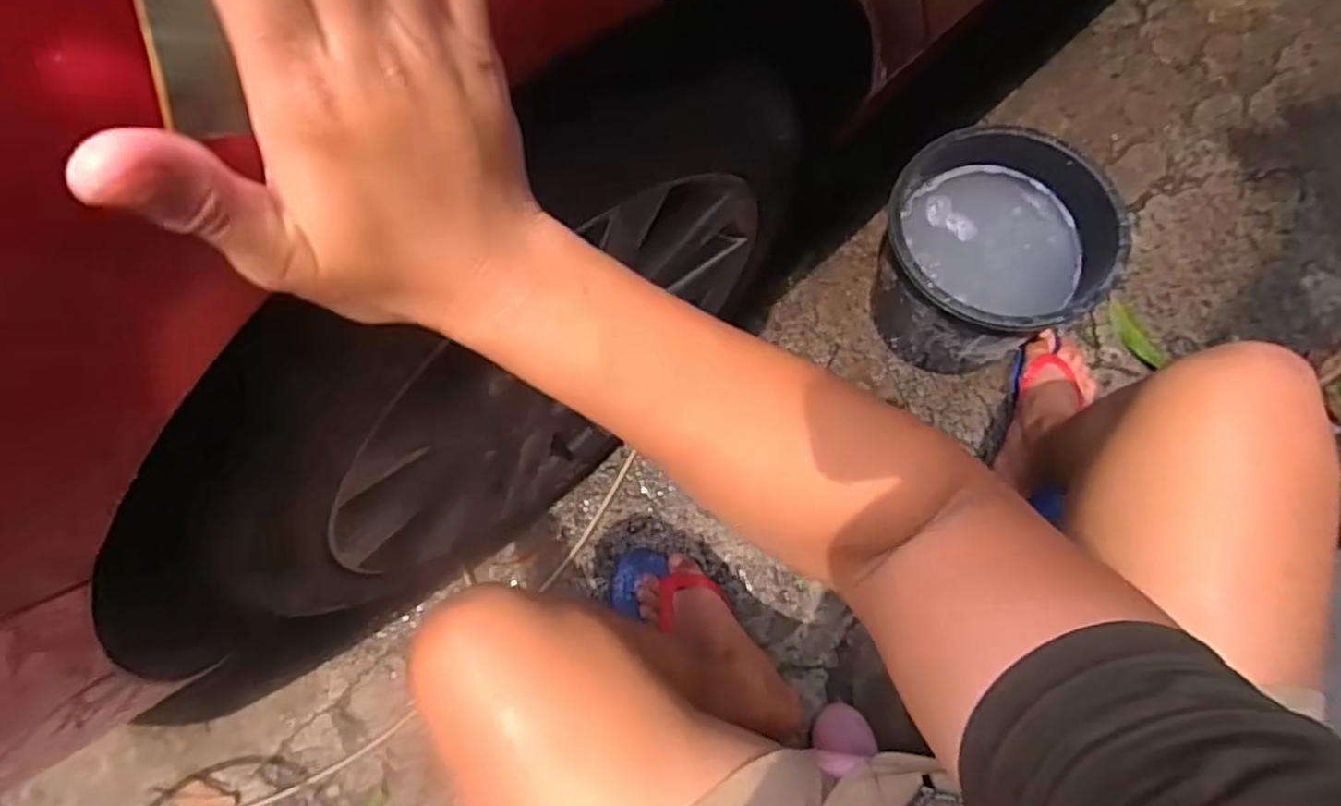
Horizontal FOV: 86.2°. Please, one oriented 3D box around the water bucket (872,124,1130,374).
[{"bbox_3d":[0.389,-0.182,0.937,0.260,0.243,0.251,-1,80,3],"label":"water bucket"}]

